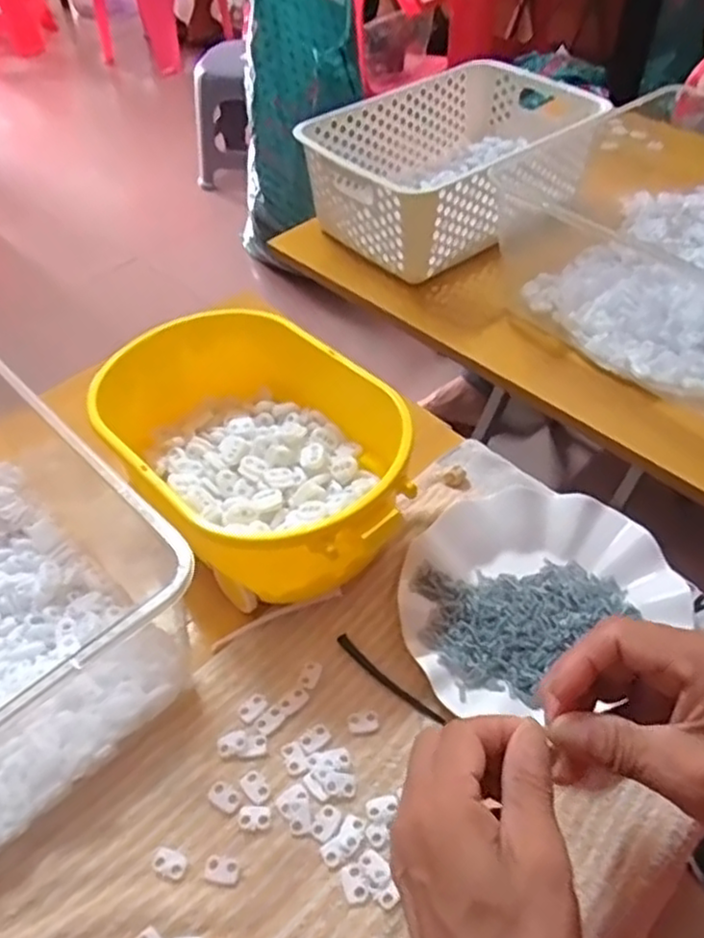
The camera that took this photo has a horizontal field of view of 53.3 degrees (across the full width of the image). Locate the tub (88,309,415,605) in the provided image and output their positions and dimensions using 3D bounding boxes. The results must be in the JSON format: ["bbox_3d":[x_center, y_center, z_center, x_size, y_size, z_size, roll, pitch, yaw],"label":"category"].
[{"bbox_3d":[-0.069,-0.011,0.514,0.157,0.100,0.258,-36,58,-27],"label":"tub"}]

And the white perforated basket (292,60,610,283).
[{"bbox_3d":[0.111,-0.346,0.809,0.316,0.114,0.214,-34,55,-25],"label":"white perforated basket"}]

